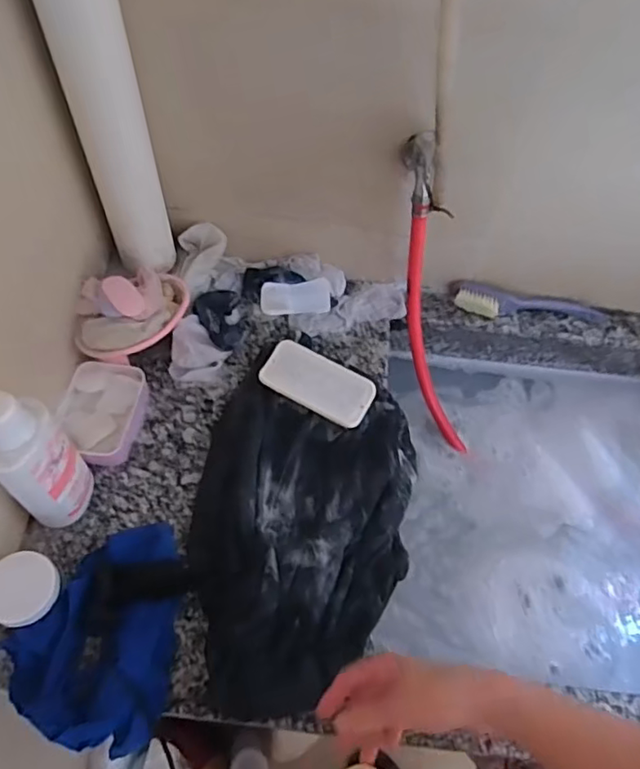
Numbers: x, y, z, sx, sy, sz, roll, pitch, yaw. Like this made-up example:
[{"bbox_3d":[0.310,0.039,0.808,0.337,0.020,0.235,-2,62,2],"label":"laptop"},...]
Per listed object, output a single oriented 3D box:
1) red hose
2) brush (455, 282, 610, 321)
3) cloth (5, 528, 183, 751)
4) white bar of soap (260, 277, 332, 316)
[{"bbox_3d":[0.151,-0.057,0.814,0.023,0.374,0.063,-32,38,-20],"label":"red hose"},{"bbox_3d":[0.316,-0.116,0.863,0.227,0.038,0.036,6,59,1],"label":"brush"},{"bbox_3d":[-0.226,0.244,0.600,0.157,0.050,0.210,4,59,0],"label":"cloth"},{"bbox_3d":[-0.035,-0.126,0.860,0.101,0.013,0.052,-6,78,-1],"label":"white bar of soap"}]

